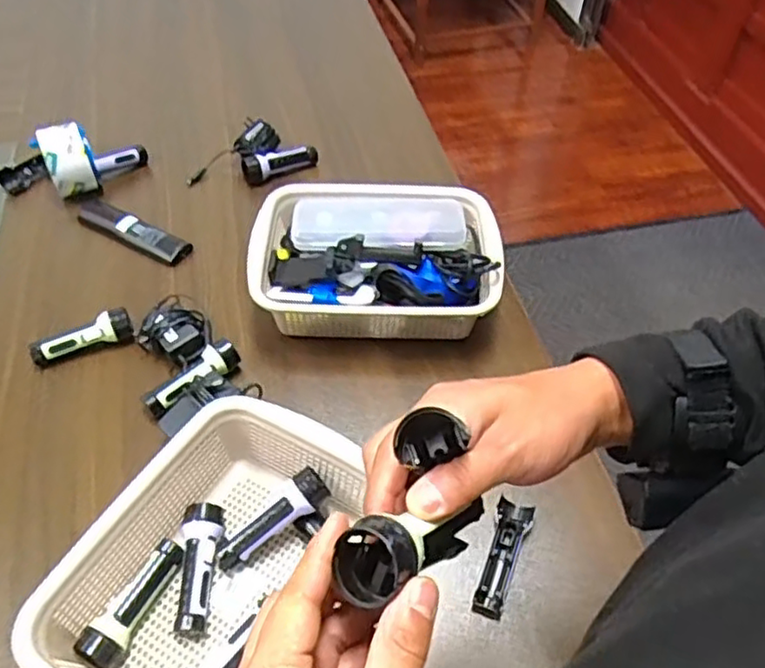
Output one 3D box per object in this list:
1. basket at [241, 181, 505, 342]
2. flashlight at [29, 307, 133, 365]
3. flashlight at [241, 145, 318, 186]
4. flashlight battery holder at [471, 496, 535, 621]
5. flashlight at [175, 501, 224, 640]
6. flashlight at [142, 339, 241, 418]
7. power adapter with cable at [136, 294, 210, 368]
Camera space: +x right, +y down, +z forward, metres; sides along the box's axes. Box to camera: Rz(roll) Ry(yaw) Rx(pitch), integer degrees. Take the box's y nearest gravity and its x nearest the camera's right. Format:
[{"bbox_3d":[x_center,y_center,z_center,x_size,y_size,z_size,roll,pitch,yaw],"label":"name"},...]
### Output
[{"bbox_3d":[-0.007,-0.076,0.768,0.268,0.081,0.203,0,49,-1],"label":"basket"},{"bbox_3d":[-0.317,0.003,0.724,0.101,0.028,0.031,-16,51,-14],"label":"flashlight"},{"bbox_3d":[-0.141,-0.233,0.933,0.101,0.036,0.032,-21,53,-19],"label":"flashlight"},{"bbox_3d":[0.102,0.192,0.591,0.030,0.013,0.103,18,51,14],"label":"flashlight battery holder"},{"bbox_3d":[-0.149,0.191,0.565,0.033,0.029,0.102,-4,49,-5],"label":"flashlight"},{"bbox_3d":[-0.191,0.045,0.687,0.039,0.034,0.099,35,57,25],"label":"flashlight"},{"bbox_3d":[-0.217,0.000,0.723,0.079,0.028,0.059,27,54,21],"label":"power adapter with cable"}]

